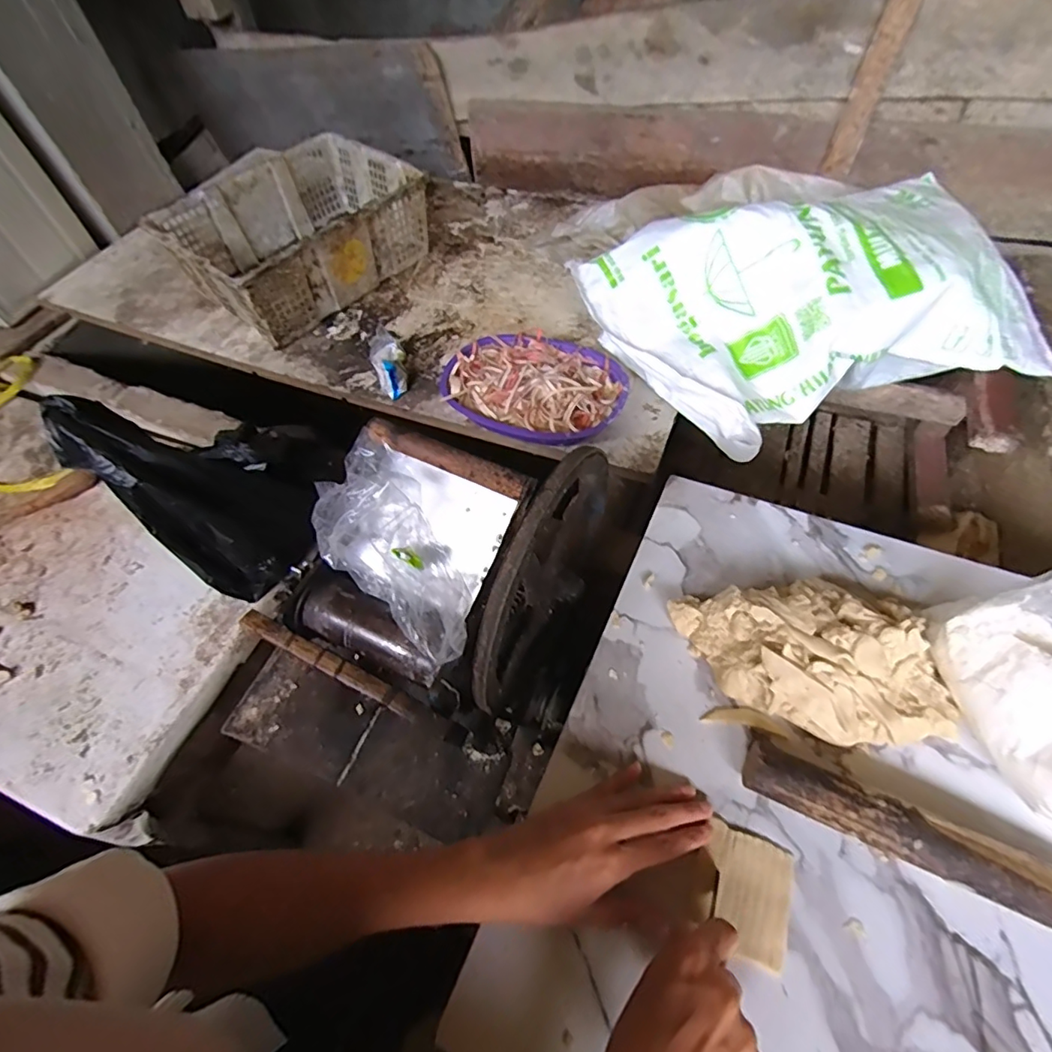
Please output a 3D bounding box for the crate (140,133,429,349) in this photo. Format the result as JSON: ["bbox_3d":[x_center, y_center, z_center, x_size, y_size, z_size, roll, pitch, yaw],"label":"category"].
[{"bbox_3d":[-0.474,-0.617,1.126,0.342,0.159,0.481,33,65,22],"label":"crate"}]

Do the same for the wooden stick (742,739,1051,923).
[{"bbox_3d":[0.301,0.221,0.343,0.306,0.037,0.051,22,61,20],"label":"wooden stick"}]

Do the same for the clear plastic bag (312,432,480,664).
[{"bbox_3d":[-0.119,0.026,0.484,0.109,0.075,0.206,-31,83,-17],"label":"clear plastic bag"}]

